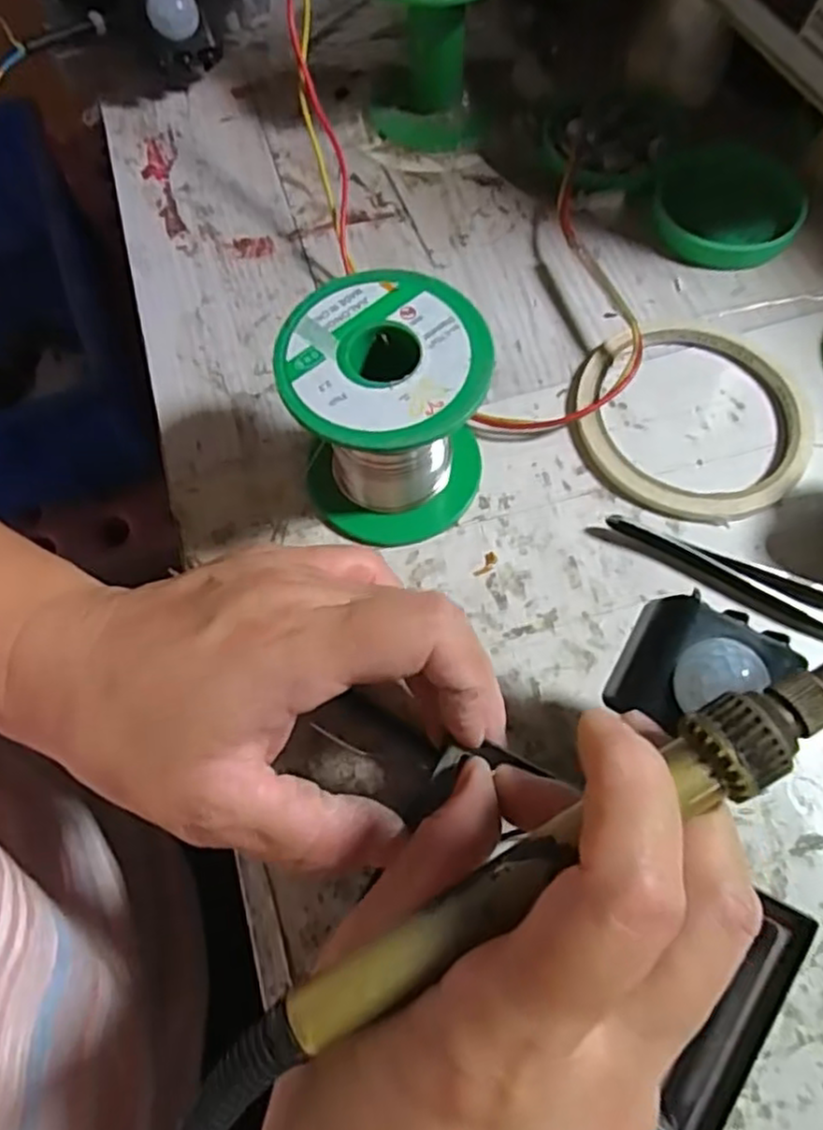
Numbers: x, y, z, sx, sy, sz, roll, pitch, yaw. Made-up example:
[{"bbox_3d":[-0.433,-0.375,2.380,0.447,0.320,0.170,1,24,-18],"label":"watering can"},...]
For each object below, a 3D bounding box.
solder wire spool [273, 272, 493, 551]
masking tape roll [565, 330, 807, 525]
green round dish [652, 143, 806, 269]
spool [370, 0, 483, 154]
[{"bbox_3d":[-0.008,-0.051,0.254,0.065,0.072,0.064,-1,67,2],"label":"solder wire spool"},{"bbox_3d":[0.112,-0.059,0.287,0.092,0.008,0.088,-1,67,2],"label":"masking tape roll"},{"bbox_3d":[0.145,-0.167,0.328,0.063,0.014,0.068,13,68,7],"label":"green round dish"},{"bbox_3d":[0.011,-0.247,0.334,0.063,0.076,0.060,0,67,2],"label":"spool"}]

